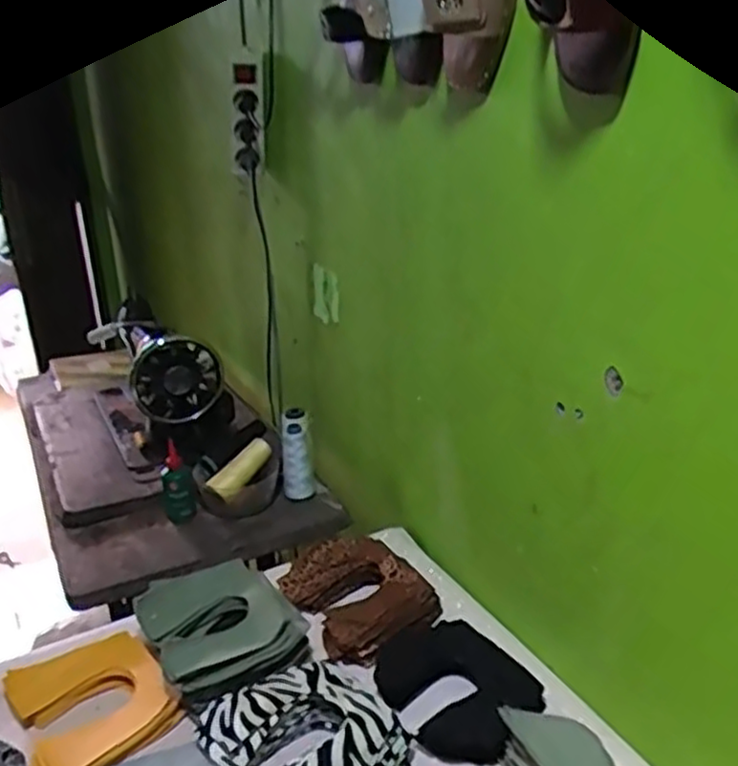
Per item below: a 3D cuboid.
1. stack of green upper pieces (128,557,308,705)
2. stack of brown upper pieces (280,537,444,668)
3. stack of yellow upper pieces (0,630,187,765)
[{"bbox_3d":[-0.157,0.259,0.802,0.145,0.051,0.166,-16,26,-30],"label":"stack of green upper pieces"},{"bbox_3d":[-0.009,0.245,0.878,0.141,0.045,0.160,-16,26,-31],"label":"stack of brown upper pieces"},{"bbox_3d":[-0.273,0.319,0.746,0.135,0.028,0.157,-16,26,-31],"label":"stack of yellow upper pieces"}]

